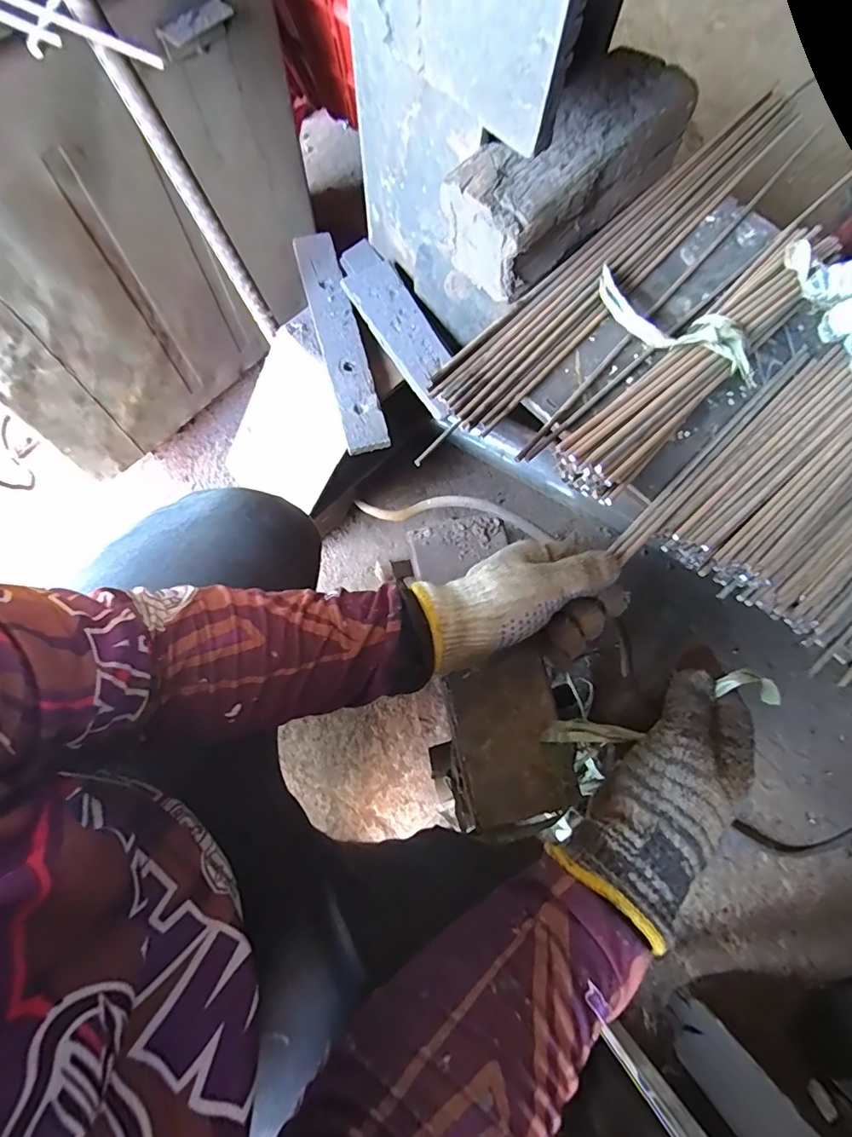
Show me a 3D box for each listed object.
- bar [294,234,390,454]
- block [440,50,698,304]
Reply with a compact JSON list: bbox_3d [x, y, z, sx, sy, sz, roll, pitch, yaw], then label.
[{"bbox_3d":[-0.102,-0.273,0.604,0.048,0.011,0.302,-15,77,-5],"label":"bar"},{"bbox_3d":[0.122,-0.342,0.446,0.224,0.068,0.089,-42,80,-10],"label":"block"}]

